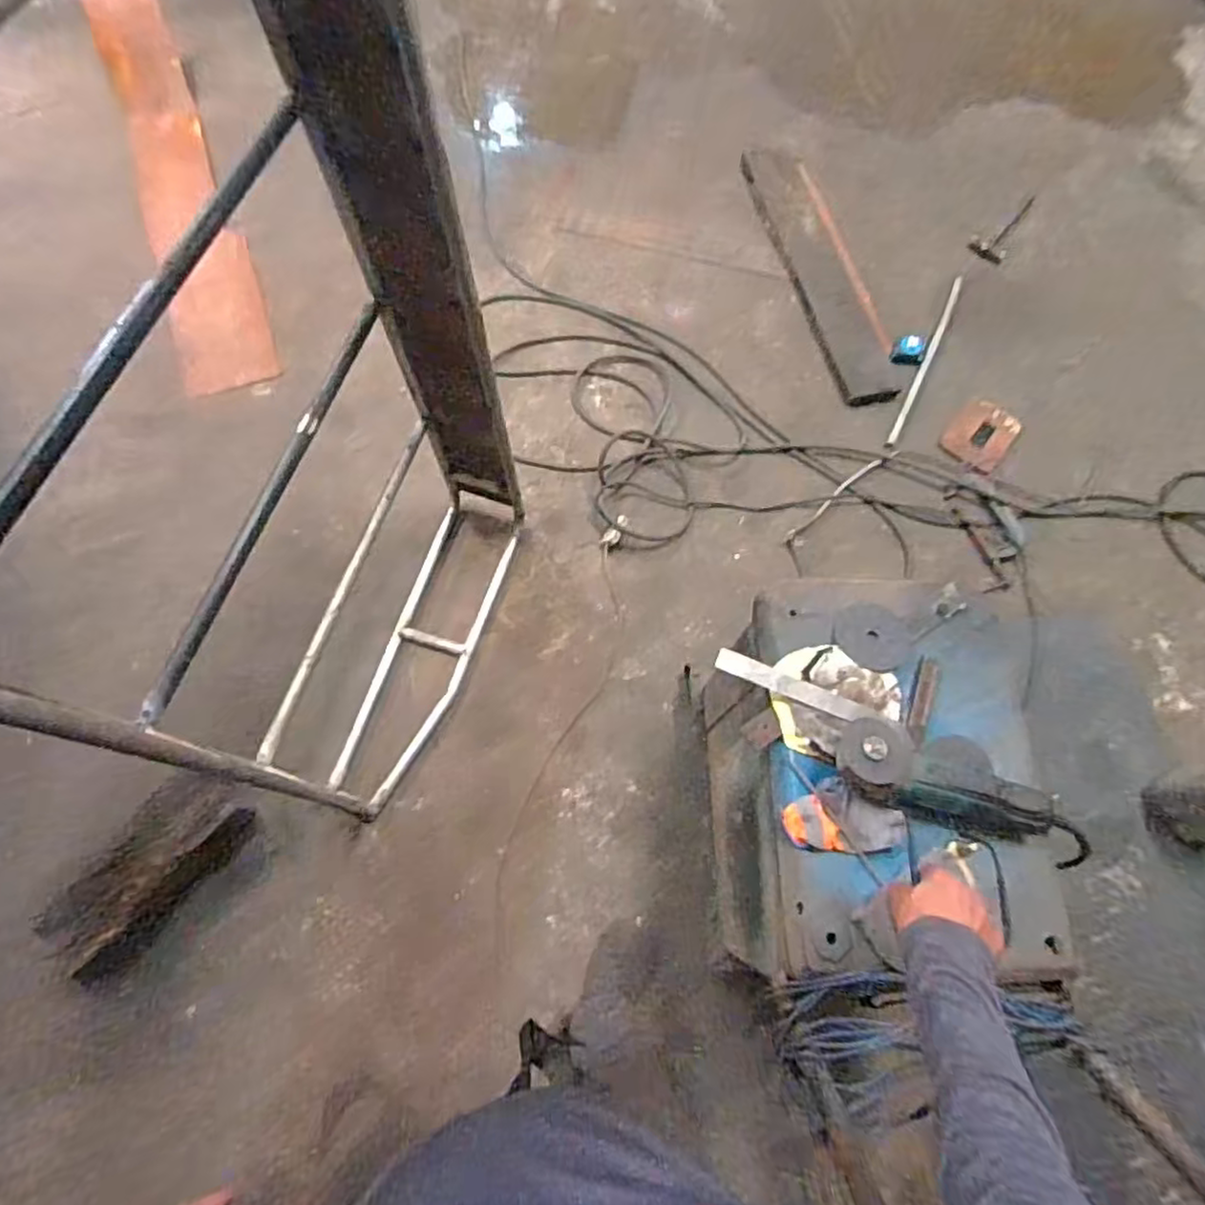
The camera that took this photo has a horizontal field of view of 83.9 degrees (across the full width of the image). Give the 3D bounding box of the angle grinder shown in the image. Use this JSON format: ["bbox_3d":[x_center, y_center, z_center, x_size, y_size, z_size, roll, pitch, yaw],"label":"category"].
[{"bbox_3d":[0.468,0.241,0.857,0.335,0.089,0.109,18,69,6],"label":"angle grinder"}]

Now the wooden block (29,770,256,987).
[{"bbox_3d":[-0.948,0.558,1.411,0.194,0.075,0.422,36,72,13],"label":"wooden block"}]

